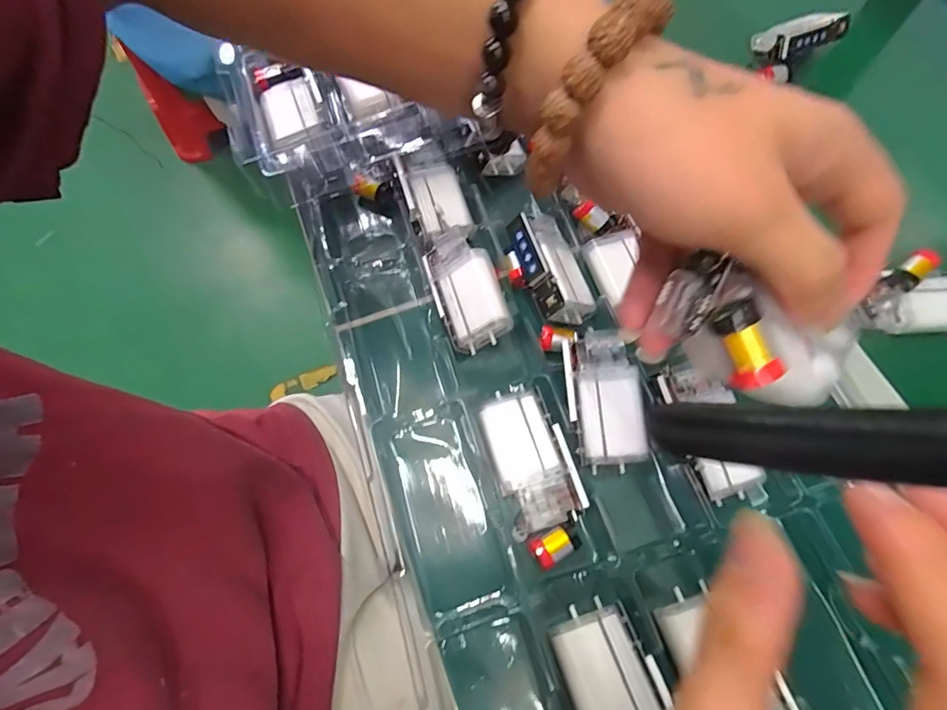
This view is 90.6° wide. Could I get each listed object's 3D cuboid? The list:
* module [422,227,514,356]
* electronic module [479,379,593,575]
[{"bbox_3d":[-0.004,-0.045,0.317,0.047,0.020,0.083,-32,65,26],"label":"module"},{"bbox_3d":[0.036,0.068,0.277,0.044,0.017,0.098,-16,67,-7],"label":"electronic module"}]

